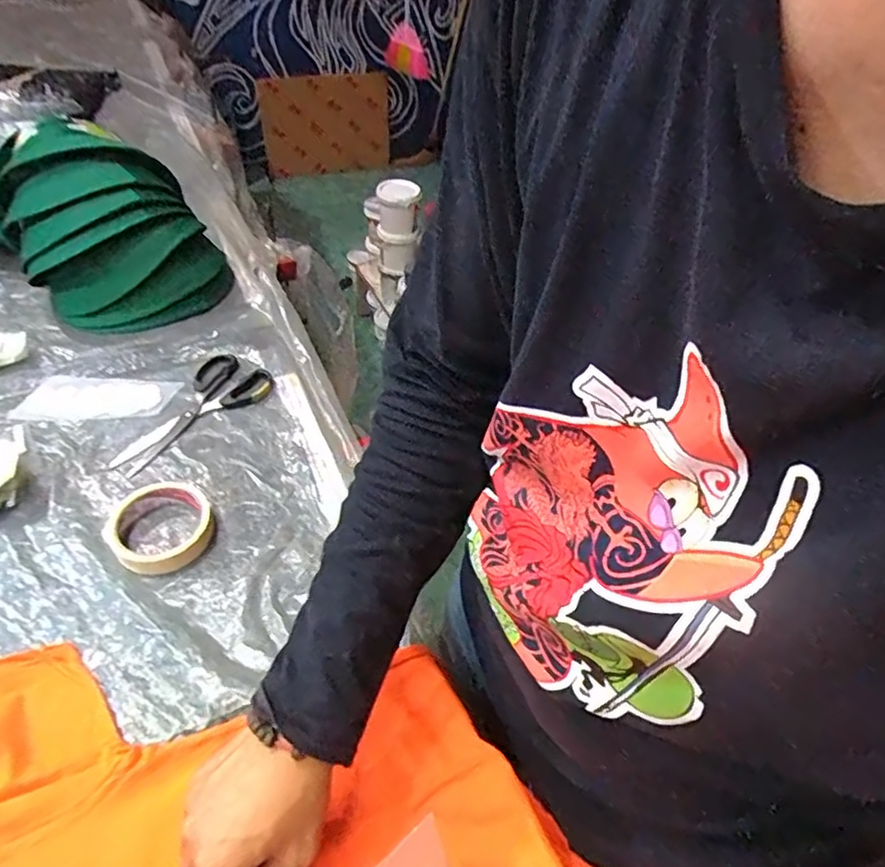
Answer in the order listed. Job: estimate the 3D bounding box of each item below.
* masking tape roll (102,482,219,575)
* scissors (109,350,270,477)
[{"bbox_3d":[-0.274,0.092,0.582,0.095,0.024,0.088,3,46,-3],"label":"masking tape roll"},{"bbox_3d":[-0.301,-0.027,0.708,0.102,0.013,0.200,27,49,20],"label":"scissors"}]

